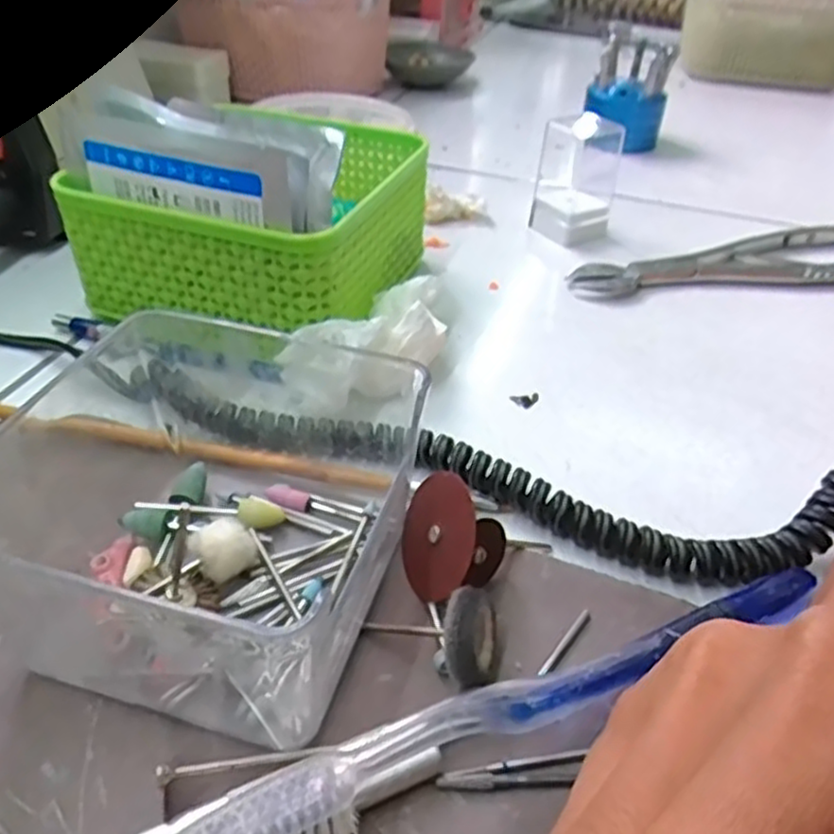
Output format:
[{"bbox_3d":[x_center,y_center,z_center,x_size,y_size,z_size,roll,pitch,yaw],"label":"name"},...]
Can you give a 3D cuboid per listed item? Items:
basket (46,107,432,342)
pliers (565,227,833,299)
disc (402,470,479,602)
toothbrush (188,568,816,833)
[{"bbox_3d":[-0.069,-0.093,0.341,0.126,0.059,0.129,13,40,12],"label":"basket"},{"bbox_3d":[0.173,-0.085,0.397,0.195,0.011,0.049,-6,40,-12],"label":"pliers"},{"bbox_3d":[0.007,0.035,0.217,0.005,0.037,0.036,12,71,-31],"label":"disc"},{"bbox_3d":[0.032,0.071,0.183,0.183,0.025,0.017,-18,43,-24],"label":"toothbrush"}]

